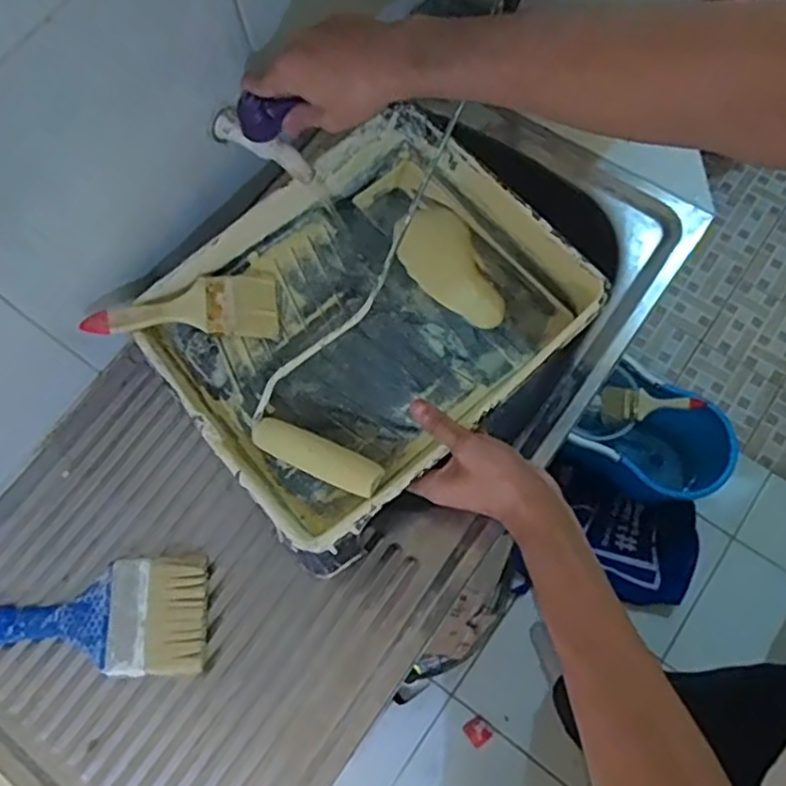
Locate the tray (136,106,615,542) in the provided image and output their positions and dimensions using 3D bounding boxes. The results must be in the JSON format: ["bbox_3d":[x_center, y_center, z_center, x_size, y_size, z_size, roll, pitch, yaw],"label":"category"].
[{"bbox_3d":[-0.026,-0.069,0.612,0.329,0.079,0.279,-40,77,-11],"label":"tray"}]

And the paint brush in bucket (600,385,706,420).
[{"bbox_3d":[0.485,0.020,1.284,0.177,0.025,0.063,2,70,33],"label":"paint brush in bucket"}]

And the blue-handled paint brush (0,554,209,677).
[{"bbox_3d":[-0.268,0.195,0.591,0.211,0.020,0.094,-5,77,4],"label":"blue-handled paint brush"}]

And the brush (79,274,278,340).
[{"bbox_3d":[-0.184,-0.072,0.608,0.163,0.011,0.061,-9,72,-19],"label":"brush"}]

